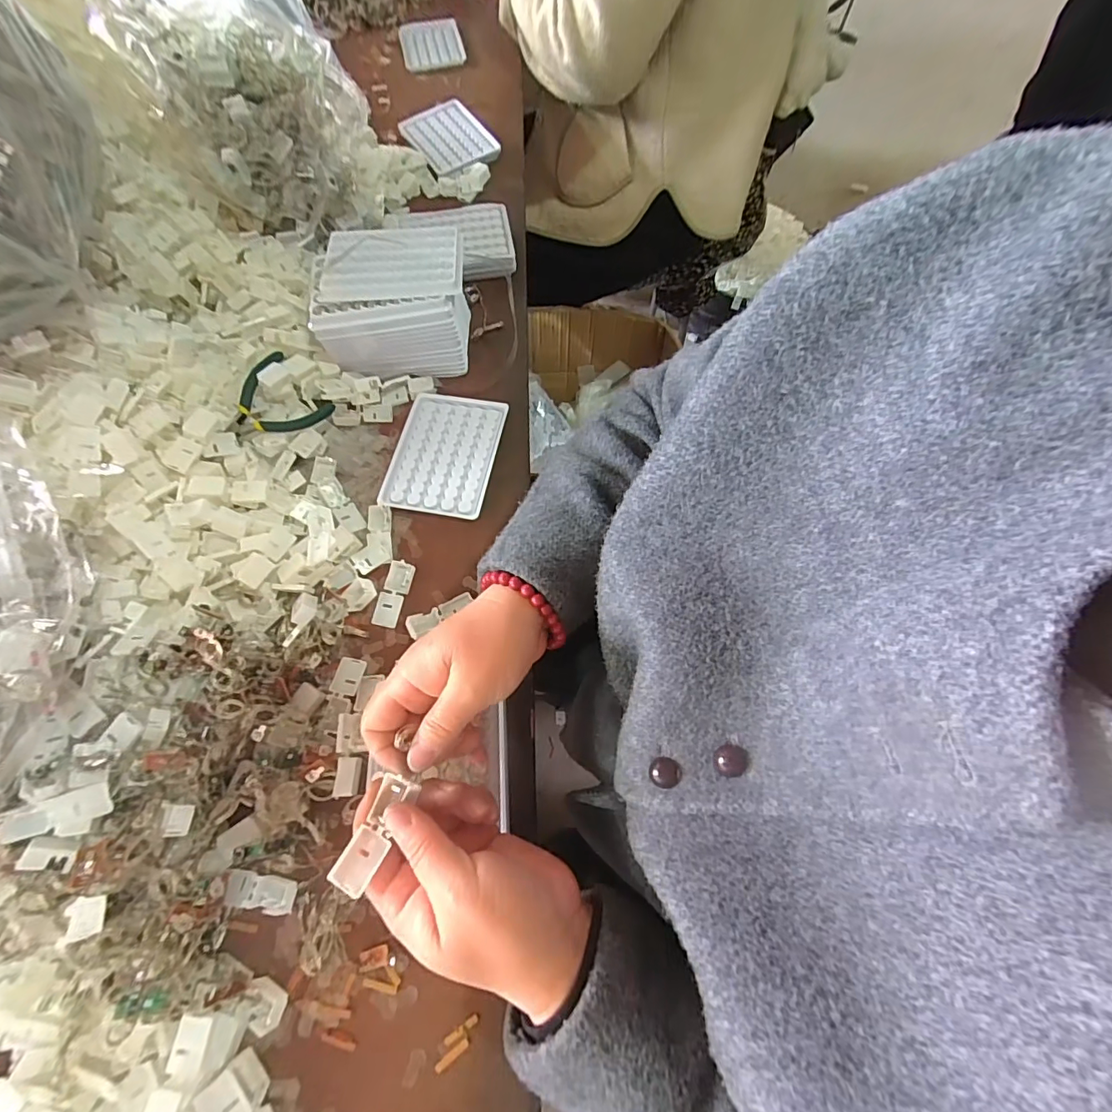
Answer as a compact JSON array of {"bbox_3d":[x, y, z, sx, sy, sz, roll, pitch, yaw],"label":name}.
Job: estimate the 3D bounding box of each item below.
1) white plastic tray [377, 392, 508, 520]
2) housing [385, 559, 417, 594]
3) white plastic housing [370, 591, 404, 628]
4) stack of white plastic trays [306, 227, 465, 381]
[{"bbox_3d":[-0.105,-0.098,0.459,0.094,0.006,0.128,9,67,5],"label":"white plastic tray"},{"bbox_3d":[-0.131,0.017,0.406,0.020,0.007,0.028,8,66,4],"label":"housing"},{"bbox_3d":[-0.138,0.044,0.396,0.022,0.004,0.028,7,66,4],"label":"white plastic housing"},{"bbox_3d":[-0.155,-0.248,0.478,0.139,0.080,0.112,-7,66,-2],"label":"stack of white plastic trays"}]

